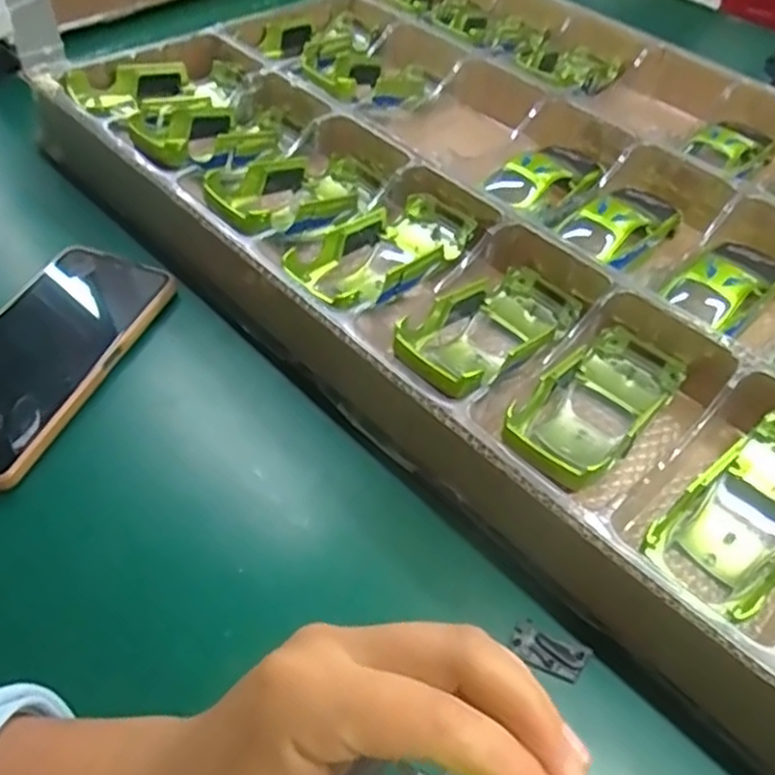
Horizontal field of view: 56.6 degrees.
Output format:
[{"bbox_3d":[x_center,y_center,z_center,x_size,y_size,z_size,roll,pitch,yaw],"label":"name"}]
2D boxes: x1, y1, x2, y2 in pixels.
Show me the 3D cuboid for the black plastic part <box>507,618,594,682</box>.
[{"bbox_3d":[0.071,0.117,0.318,0.033,0.005,0.017,23,51,15],"label":"black plastic part"}]

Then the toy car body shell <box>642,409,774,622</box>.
[{"bbox_3d":[0.178,0.059,0.348,0.112,0.030,0.053,-33,59,-28],"label":"toy car body shell"}]

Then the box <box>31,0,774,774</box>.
[{"bbox_3d":[0.129,-0.124,0.497,0.458,0.052,0.636,-35,60,-30],"label":"box"}]

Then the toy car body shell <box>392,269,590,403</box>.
[{"bbox_3d":[0.058,-0.029,0.415,0.060,0.035,0.138,34,41,23],"label":"toy car body shell"}]

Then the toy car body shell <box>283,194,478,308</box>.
[{"bbox_3d":[-0.004,-0.080,0.449,0.062,0.042,0.135,34,55,22],"label":"toy car body shell"}]

